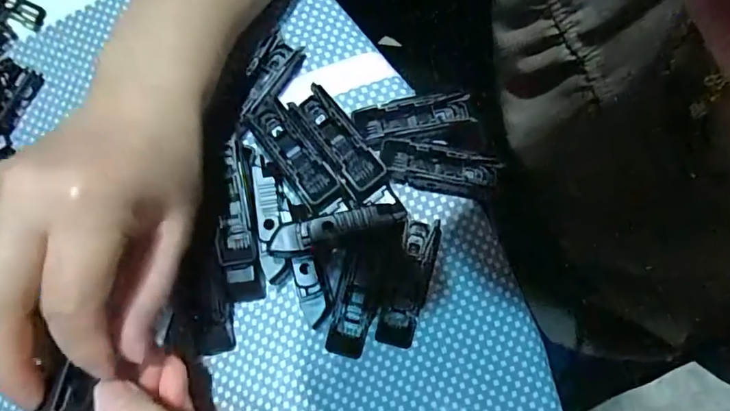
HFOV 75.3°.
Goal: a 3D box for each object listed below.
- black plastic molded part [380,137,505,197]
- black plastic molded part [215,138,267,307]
[{"bbox_3d":[0.040,-0.020,0.255,0.063,0.014,0.023,14,82,4],"label":"black plastic molded part"},{"bbox_3d":[-0.068,0.007,0.245,0.022,0.010,0.083,-10,81,1],"label":"black plastic molded part"}]

